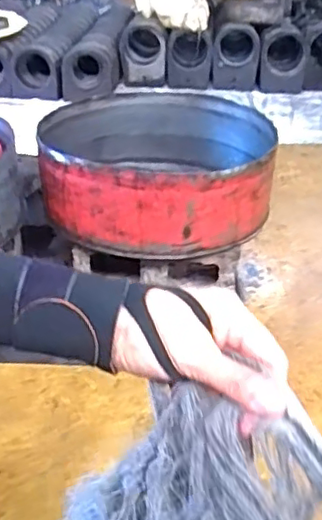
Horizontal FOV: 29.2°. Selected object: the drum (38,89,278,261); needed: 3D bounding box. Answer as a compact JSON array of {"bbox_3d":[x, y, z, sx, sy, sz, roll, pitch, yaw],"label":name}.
[{"bbox_3d":[-0.013,-0.233,1.503,0.561,0.169,0.547,1,31,-2],"label":"drum"}]

